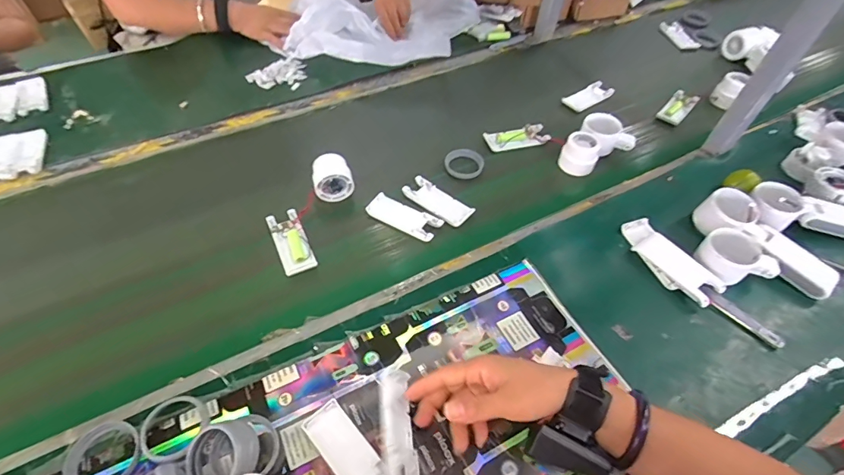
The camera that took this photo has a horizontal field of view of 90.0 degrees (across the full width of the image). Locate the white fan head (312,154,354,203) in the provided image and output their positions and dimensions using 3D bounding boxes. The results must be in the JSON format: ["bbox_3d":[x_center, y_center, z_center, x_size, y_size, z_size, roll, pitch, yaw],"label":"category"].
[{"bbox_3d":[-0.131,-0.087,0.617,0.053,0.041,0.052,-13,55,-12],"label":"white fan head"}]

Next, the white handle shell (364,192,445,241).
[{"bbox_3d":[-0.026,-0.029,0.599,0.105,0.006,0.043,26,56,16],"label":"white handle shell"}]

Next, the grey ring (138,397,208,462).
[{"bbox_3d":[-0.235,0.177,0.398,0.057,0.007,0.057,1,53,-2],"label":"grey ring"}]

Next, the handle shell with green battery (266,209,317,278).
[{"bbox_3d":[-0.175,0.004,0.565,0.041,0.015,0.104,-21,57,-17],"label":"handle shell with green battery"}]

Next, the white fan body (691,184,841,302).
[{"bbox_3d":[0.438,0.006,0.541,0.169,0.055,0.061,37,60,22],"label":"white fan body"}]

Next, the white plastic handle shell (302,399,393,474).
[{"bbox_3d":[-0.067,0.205,0.397,0.039,0.010,0.106,-36,63,-26],"label":"white plastic handle shell"}]

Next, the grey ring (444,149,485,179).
[{"bbox_3d":[0.069,-0.120,0.673,0.058,0.013,0.064,37,58,8],"label":"grey ring"}]

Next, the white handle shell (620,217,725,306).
[{"bbox_3d":[0.314,0.027,0.541,0.049,0.029,0.133,-20,57,-17],"label":"white handle shell"}]

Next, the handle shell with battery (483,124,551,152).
[{"bbox_3d":[0.163,-0.168,0.711,0.104,0.014,0.052,-14,55,-12],"label":"handle shell with battery"}]

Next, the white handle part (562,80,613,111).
[{"bbox_3d":[0.316,-0.268,0.800,0.102,0.014,0.041,-29,60,-22],"label":"white handle part"}]

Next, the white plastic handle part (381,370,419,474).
[{"bbox_3d":[-0.022,0.180,0.404,0.029,0.032,0.105,-5,56,-6],"label":"white plastic handle part"}]

